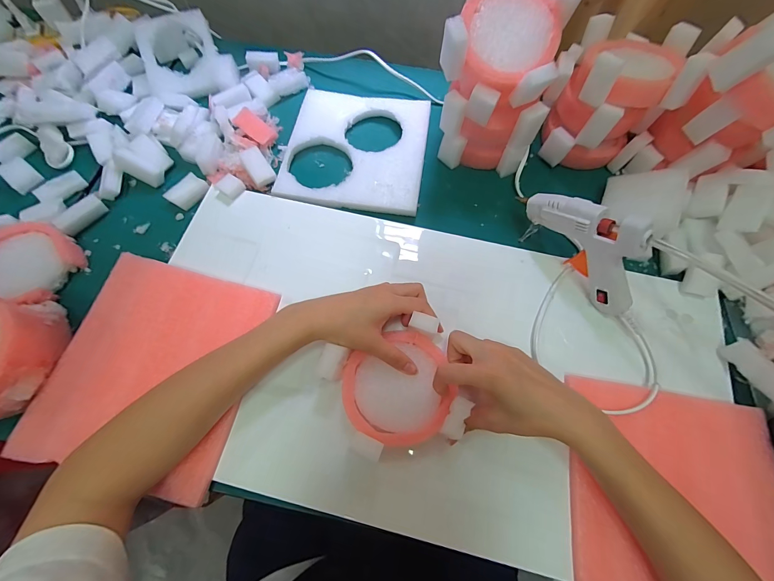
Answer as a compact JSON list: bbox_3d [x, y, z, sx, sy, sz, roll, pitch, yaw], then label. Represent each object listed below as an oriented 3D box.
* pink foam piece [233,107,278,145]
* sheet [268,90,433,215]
[{"bbox_3d":[-0.173,-0.215,0.433,0.057,0.014,0.031,35,71,-4],"label":"pink foam piece"},{"bbox_3d":[-0.039,-0.186,0.428,0.174,0.009,0.176,8,68,3],"label":"sheet"}]

